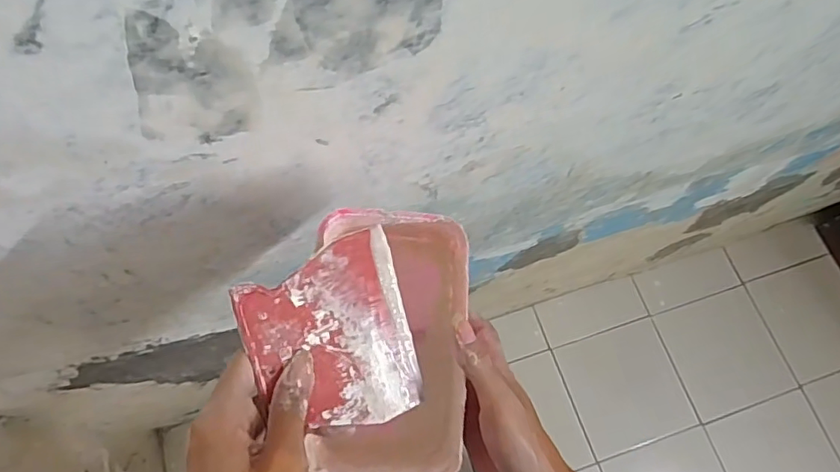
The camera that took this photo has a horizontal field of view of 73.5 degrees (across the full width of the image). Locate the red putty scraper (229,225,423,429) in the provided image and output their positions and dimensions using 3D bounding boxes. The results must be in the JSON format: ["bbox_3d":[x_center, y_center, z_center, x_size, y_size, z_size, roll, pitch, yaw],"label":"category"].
[{"bbox_3d":[-0.053,0.067,0.356,0.106,0.004,0.120,-19,98,-33],"label":"red putty scraper"}]

